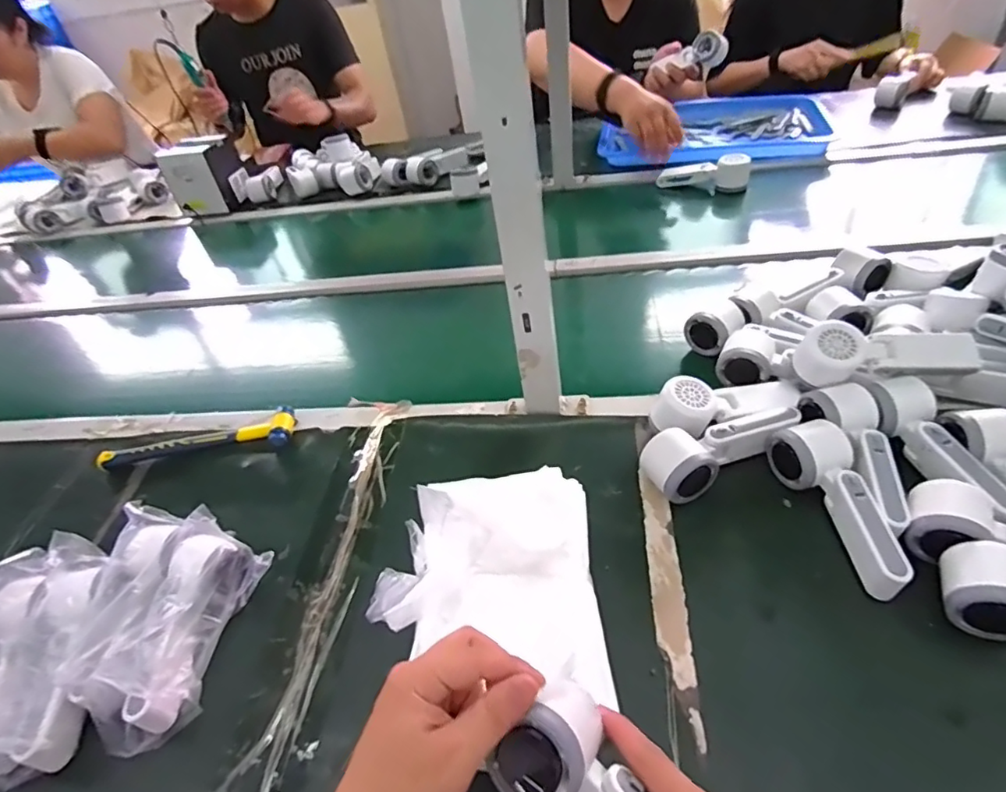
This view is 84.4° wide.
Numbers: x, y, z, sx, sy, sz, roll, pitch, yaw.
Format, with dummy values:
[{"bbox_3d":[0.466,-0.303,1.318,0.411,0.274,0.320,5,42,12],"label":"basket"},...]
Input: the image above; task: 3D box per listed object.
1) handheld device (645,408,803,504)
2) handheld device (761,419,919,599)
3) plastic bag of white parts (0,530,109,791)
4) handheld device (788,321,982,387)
[{"bbox_3d":[0.219,0.048,0.554,0.167,0.055,0.057,-24,46,-12],"label":"handheld device"},{"bbox_3d":[0.301,0.095,0.495,0.062,0.043,0.165,-10,45,2],"label":"handheld device"},{"bbox_3d":[-0.407,0.219,0.480,0.118,0.072,0.182,-6,45,5],"label":"plastic bag of white parts"},{"bbox_3d":[0.392,-0.042,0.563,0.168,0.061,0.050,-6,43,5],"label":"handheld device"}]

